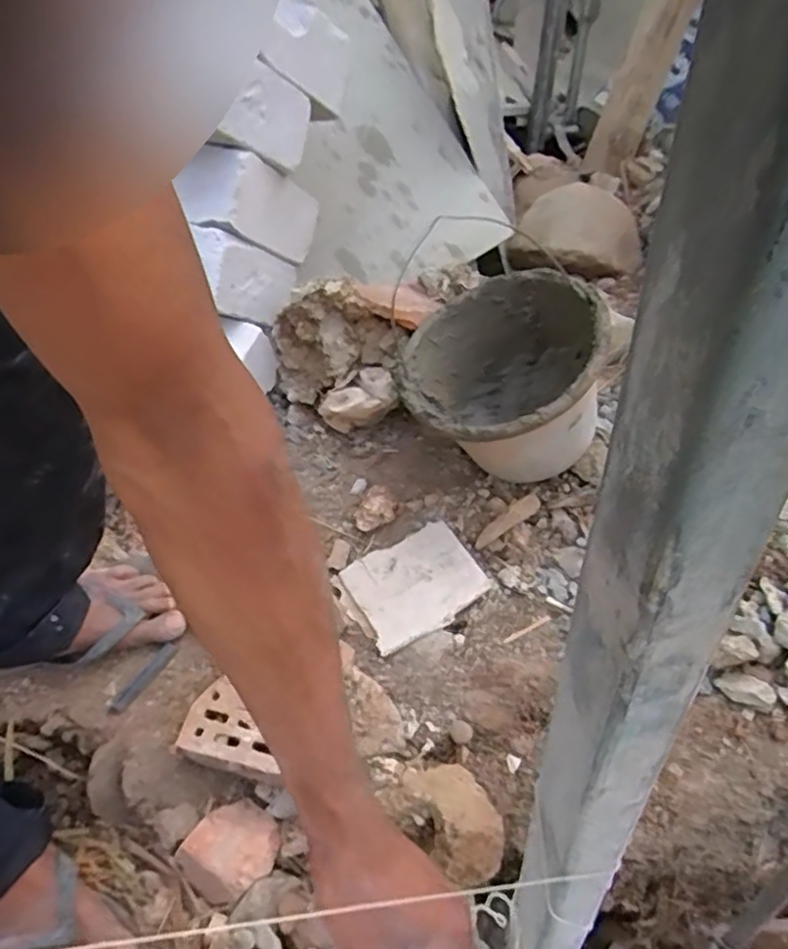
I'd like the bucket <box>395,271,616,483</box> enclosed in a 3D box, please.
[{"bbox_3d":[0.147,-0.125,0.814,0.243,0.195,0.254,-19,62,21],"label":"bucket"}]

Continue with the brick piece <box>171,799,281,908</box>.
[{"bbox_3d":[-0.155,0.368,0.637,0.077,0.041,0.086,36,26,20],"label":"brick piece"}]

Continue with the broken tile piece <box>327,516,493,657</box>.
[{"bbox_3d":[0.021,0.131,0.781,0.156,0.007,0.124,-32,55,-11],"label":"broken tile piece"}]

